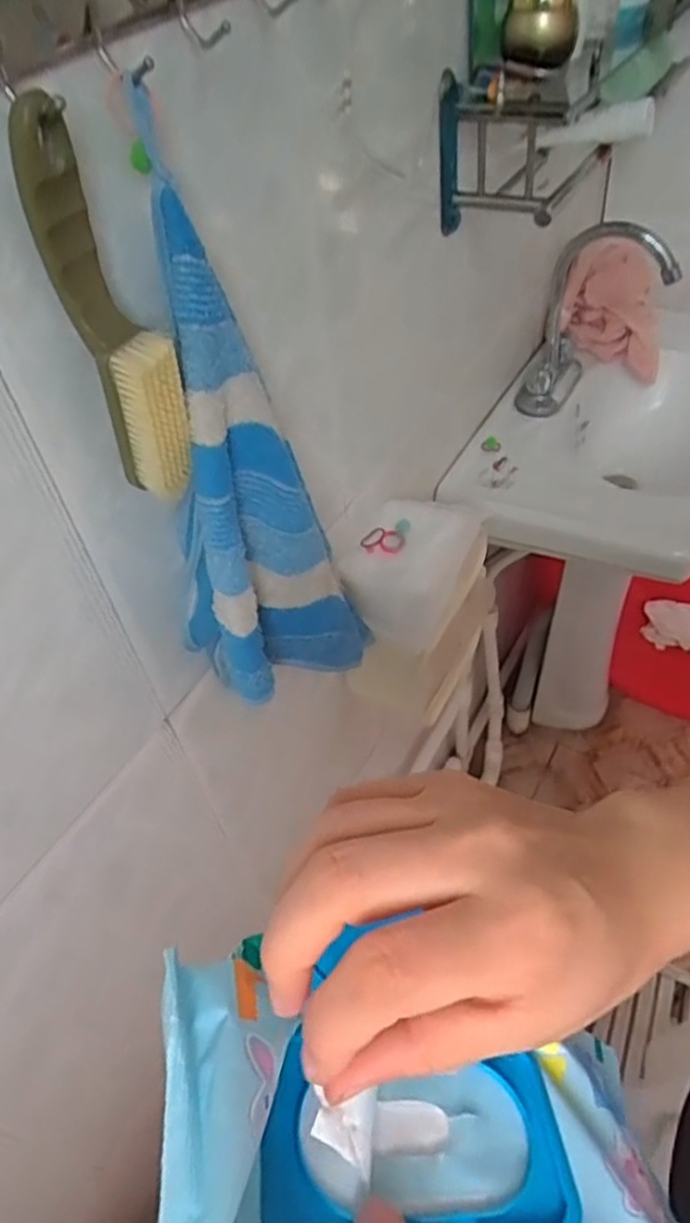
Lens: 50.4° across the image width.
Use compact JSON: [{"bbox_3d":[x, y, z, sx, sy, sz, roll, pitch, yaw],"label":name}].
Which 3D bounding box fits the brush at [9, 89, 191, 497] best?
[{"bbox_3d":[-0.126,-0.157,0.402,0.041,0.203,0.037,30,56,31],"label":"brush"}]

